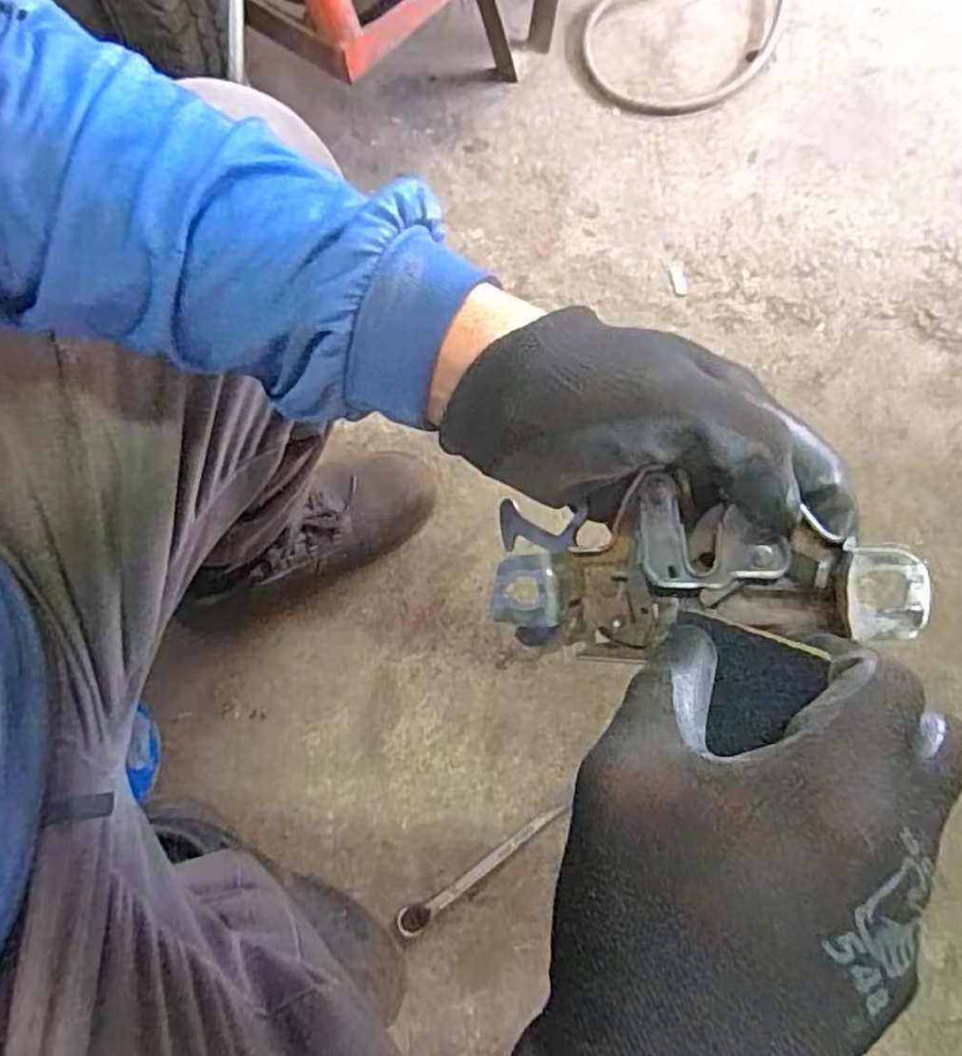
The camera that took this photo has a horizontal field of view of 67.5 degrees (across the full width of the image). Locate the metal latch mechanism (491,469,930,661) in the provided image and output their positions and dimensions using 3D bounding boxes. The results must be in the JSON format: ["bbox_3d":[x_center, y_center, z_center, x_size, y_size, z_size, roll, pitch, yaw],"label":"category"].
[{"bbox_3d":[0.074,0.019,0.274,0.163,0.048,0.060,-2,70,37],"label":"metal latch mechanism"}]

